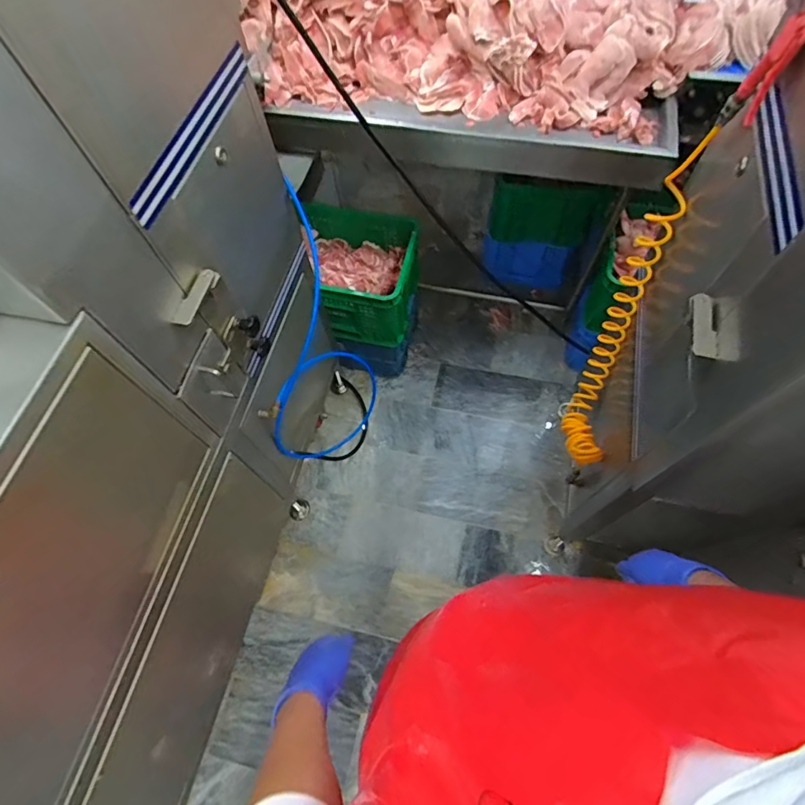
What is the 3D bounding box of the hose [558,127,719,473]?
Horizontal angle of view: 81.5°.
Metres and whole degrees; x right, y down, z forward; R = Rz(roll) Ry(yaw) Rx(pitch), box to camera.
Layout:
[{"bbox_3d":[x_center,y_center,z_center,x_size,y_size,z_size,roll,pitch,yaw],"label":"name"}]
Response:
[{"bbox_3d":[0.480,-0.183,1.003,0.073,0.691,0.230,15,33,10],"label":"hose"}]

